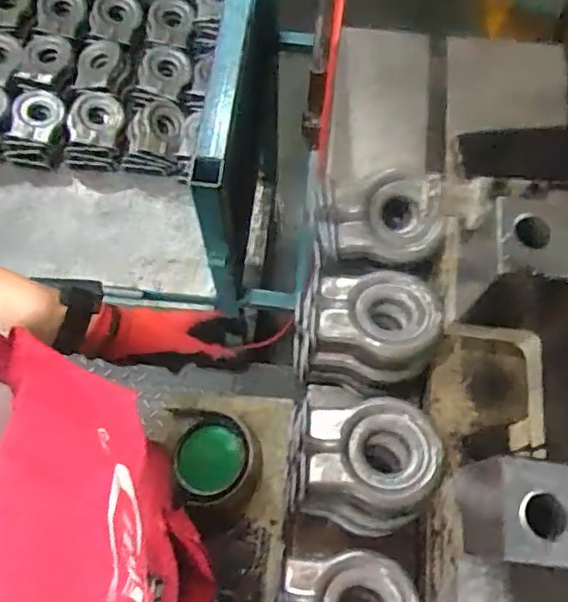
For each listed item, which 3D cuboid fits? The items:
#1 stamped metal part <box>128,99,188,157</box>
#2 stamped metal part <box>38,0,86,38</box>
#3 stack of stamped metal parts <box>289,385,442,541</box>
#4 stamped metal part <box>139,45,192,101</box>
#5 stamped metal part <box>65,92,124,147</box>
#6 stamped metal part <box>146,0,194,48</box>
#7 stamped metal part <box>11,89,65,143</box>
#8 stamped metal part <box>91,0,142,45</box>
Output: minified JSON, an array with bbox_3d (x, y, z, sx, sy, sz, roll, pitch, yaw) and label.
[{"bbox_3d":[-0.237,-0.326,1.156,0.092,0.030,0.121,5,69,1],"label":"stamped metal part"},{"bbox_3d":[-0.453,-0.595,1.253,0.089,0.032,0.110,9,69,2],"label":"stamped metal part"},{"bbox_3d":[0.068,0.140,0.537,0.127,0.057,0.116,13,70,4],"label":"stack of stamped metal parts"},{"bbox_3d":[-0.235,-0.453,1.213,0.095,0.027,0.115,16,70,5],"label":"stamped metal part"},{"bbox_3d":[-0.354,-0.338,1.143,0.097,0.017,0.114,3,69,0],"label":"stamped metal part"},{"bbox_3d":[-0.232,-0.576,1.250,0.087,0.034,0.109,9,69,2],"label":"stamped metal part"},{"bbox_3d":[-0.455,-0.342,1.134,0.084,0.019,0.103,2,69,-1],"label":"stamped metal part"},{"bbox_3d":[-0.343,-0.583,1.250,0.096,0.029,0.111,13,70,3],"label":"stamped metal part"}]

